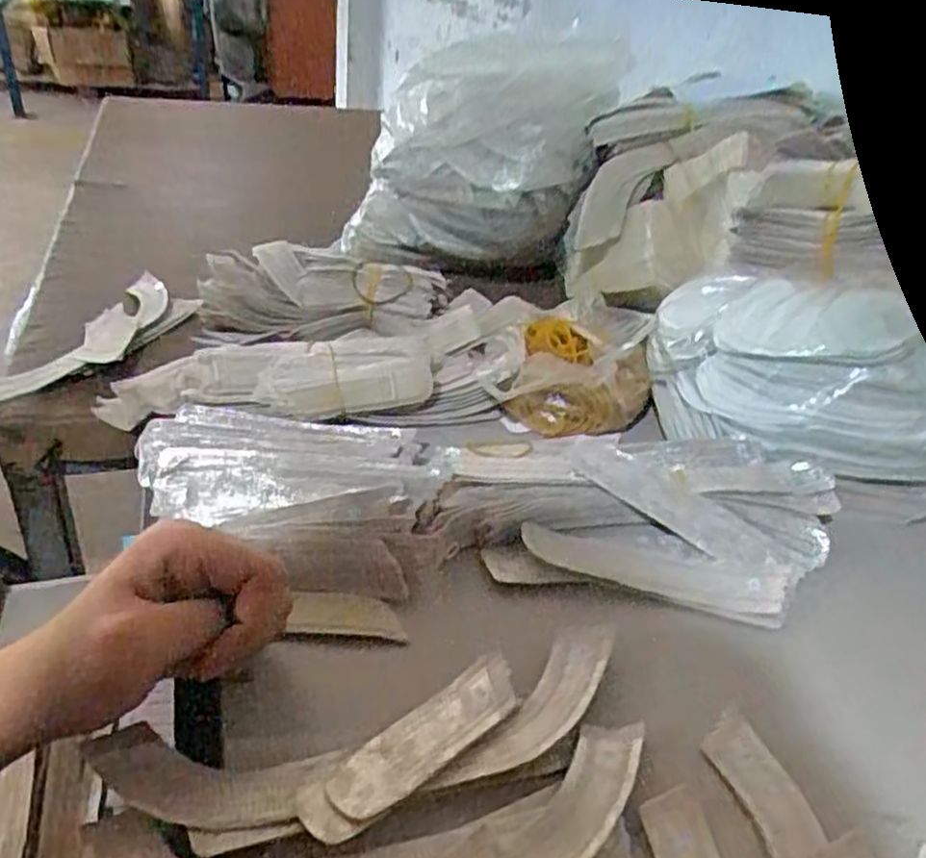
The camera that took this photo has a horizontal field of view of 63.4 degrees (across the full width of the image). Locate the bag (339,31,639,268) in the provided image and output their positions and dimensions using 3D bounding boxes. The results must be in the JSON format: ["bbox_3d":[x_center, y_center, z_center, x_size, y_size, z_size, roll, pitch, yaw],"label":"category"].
[{"bbox_3d":[0.021,-0.261,0.702,0.238,0.182,0.127,6,33,-1],"label":"bag"}]

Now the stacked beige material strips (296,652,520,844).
[{"bbox_3d":[-0.017,0.127,0.302,0.105,0.008,0.028,-21,42,-36],"label":"stacked beige material strips"}]

